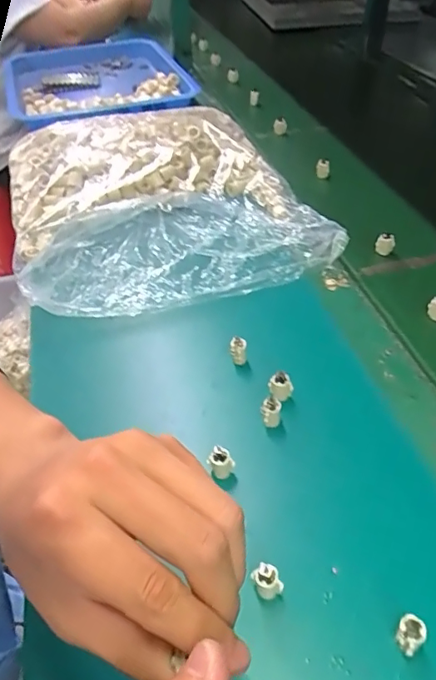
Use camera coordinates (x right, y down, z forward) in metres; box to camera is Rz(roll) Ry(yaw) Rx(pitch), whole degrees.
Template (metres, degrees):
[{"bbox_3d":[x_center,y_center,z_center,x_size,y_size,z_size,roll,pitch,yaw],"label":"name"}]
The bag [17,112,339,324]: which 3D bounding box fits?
[{"bbox_3d":[-0.086,-0.191,0.687,0.345,0.067,0.407,-12,43,-11],"label":"bag"}]

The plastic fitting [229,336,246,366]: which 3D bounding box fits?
[{"bbox_3d":[0.019,0.010,0.488,0.015,0.032,0.014,-2,42,0],"label":"plastic fitting"}]

